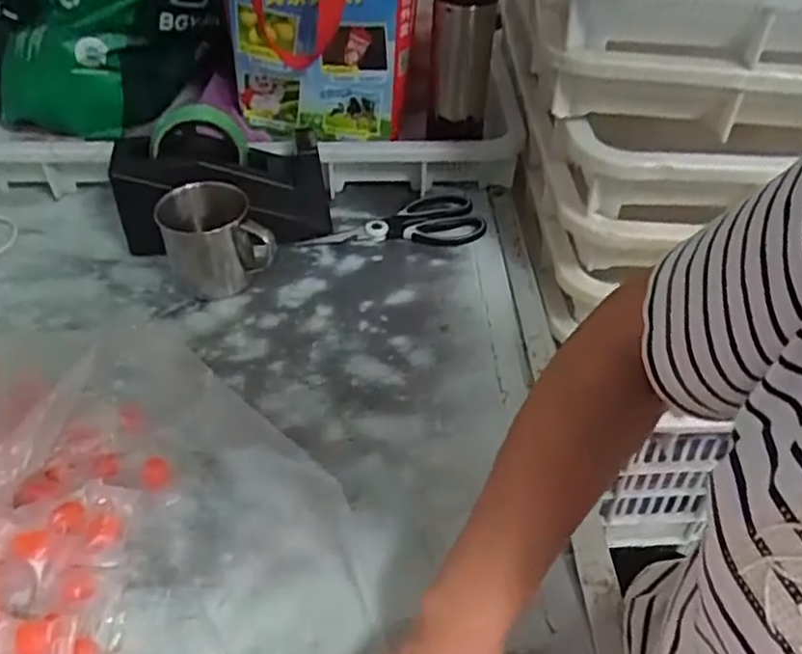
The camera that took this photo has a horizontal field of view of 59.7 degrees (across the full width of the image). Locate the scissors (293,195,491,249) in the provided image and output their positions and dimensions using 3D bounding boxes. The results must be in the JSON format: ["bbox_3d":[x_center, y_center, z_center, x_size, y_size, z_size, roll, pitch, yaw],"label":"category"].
[{"bbox_3d":[-0.009,-0.112,0.742,0.188,0.011,0.083,-5,44,-7],"label":"scissors"}]

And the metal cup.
[{"bbox_3d":[-0.174,-0.080,0.662,0.097,0.086,0.086,-12,45,-14],"label":"metal cup"}]

